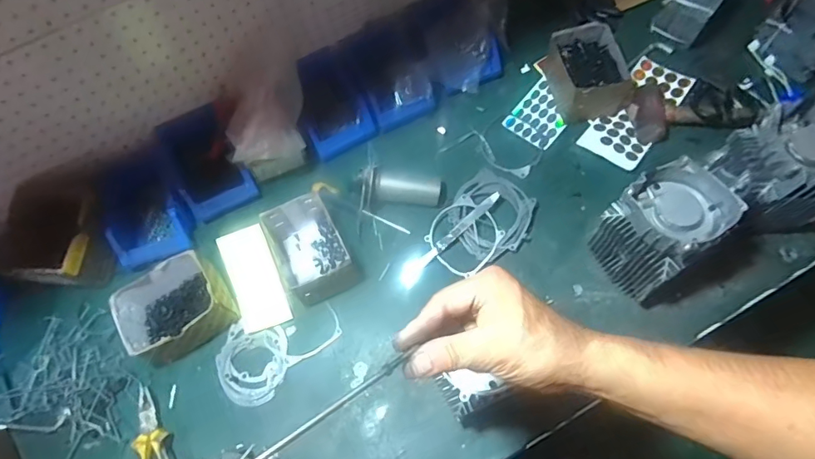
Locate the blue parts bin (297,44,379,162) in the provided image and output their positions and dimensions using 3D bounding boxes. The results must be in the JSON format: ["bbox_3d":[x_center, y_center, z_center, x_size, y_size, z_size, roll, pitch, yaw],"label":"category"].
[{"bbox_3d":[-0.147,-0.236,0.932,0.124,0.095,0.166,-25,71,-8],"label":"blue parts bin"}]

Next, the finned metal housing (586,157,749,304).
[{"bbox_3d":[0.357,0.007,0.723,0.116,0.211,0.126,-32,72,-11],"label":"finned metal housing"}]

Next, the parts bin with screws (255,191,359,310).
[{"bbox_3d":[-0.161,0.035,0.821,0.114,0.089,0.156,-26,71,-9],"label":"parts bin with screws"}]

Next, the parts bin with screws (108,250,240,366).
[{"bbox_3d":[-0.369,0.124,0.786,0.158,0.084,0.147,-30,72,-10],"label":"parts bin with screws"}]

